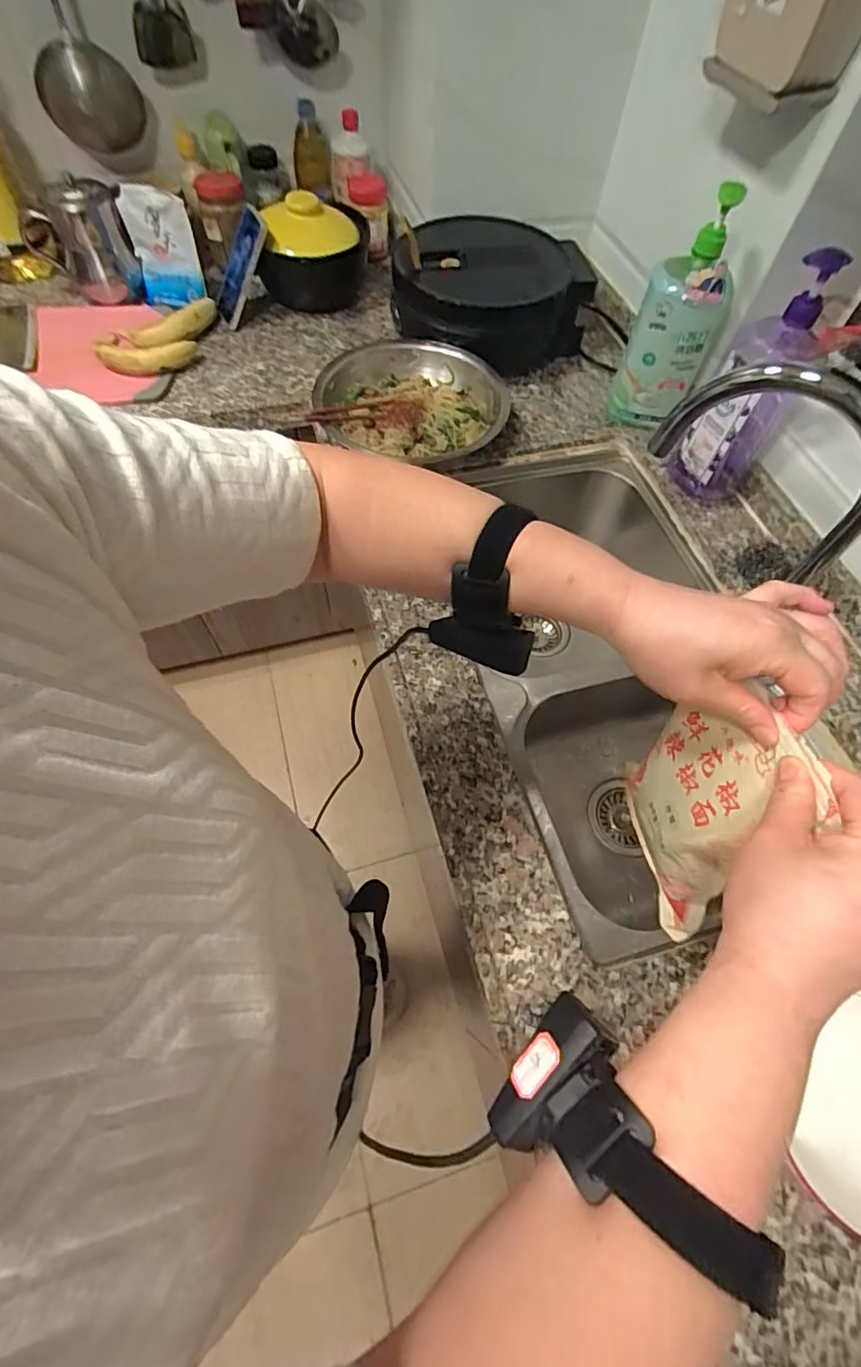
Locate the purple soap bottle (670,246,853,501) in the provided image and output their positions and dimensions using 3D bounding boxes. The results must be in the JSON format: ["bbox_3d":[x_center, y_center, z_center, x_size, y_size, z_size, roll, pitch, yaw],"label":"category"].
[{"bbox_3d":[0.425,-0.378,0.689,0.117,0.285,0.080,-11,63,-8],"label":"purple soap bottle"}]

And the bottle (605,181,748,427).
[{"bbox_3d":[0.350,-0.504,0.758,0.115,0.275,0.079,26,64,11],"label":"bottle"}]

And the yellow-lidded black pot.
[{"bbox_3d":[-0.207,-0.778,0.949,0.191,0.122,0.154,-5,62,-5],"label":"yellow-lidded black pot"}]

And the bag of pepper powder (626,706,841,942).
[{"bbox_3d":[0.181,0.086,0.354,0.034,0.171,0.133,-4,62,-5],"label":"bag of pepper powder"}]

